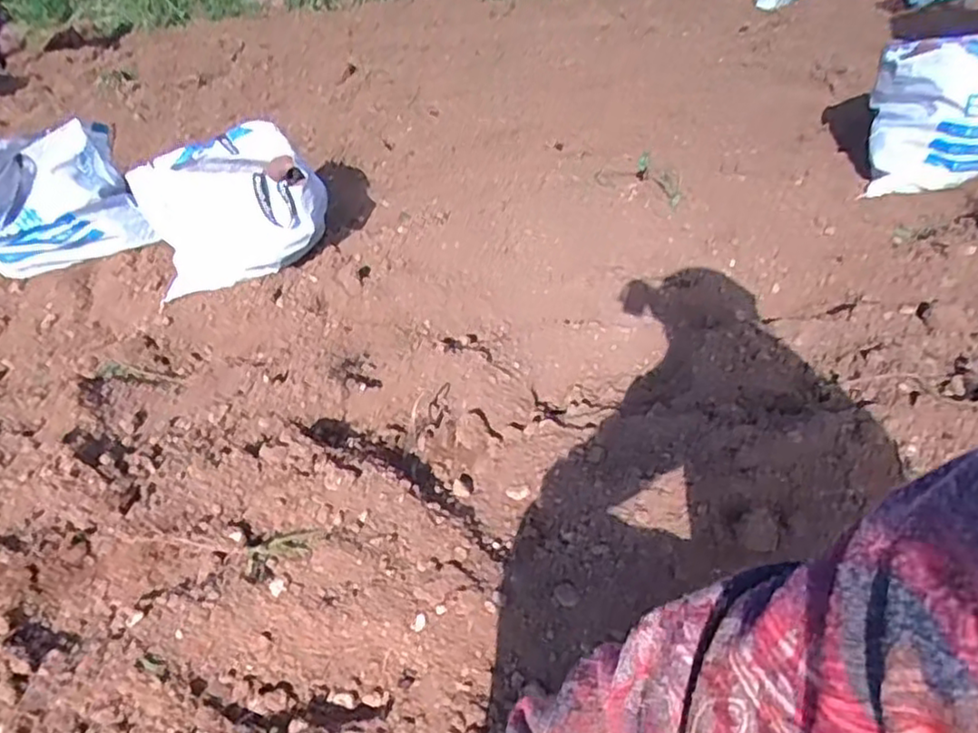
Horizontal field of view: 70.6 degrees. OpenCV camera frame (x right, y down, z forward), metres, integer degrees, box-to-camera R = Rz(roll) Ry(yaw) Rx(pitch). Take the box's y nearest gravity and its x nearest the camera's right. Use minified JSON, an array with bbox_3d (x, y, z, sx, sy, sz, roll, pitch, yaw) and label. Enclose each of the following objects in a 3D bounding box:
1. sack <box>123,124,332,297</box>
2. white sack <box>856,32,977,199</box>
[{"bbox_3d":[-0.632,-0.389,1.729,0.411,0.263,0.338,-22,41,-22],"label":"sack"},{"bbox_3d":[1.028,-0.556,1.556,0.178,0.358,0.338,-33,46,-32],"label":"white sack"}]

